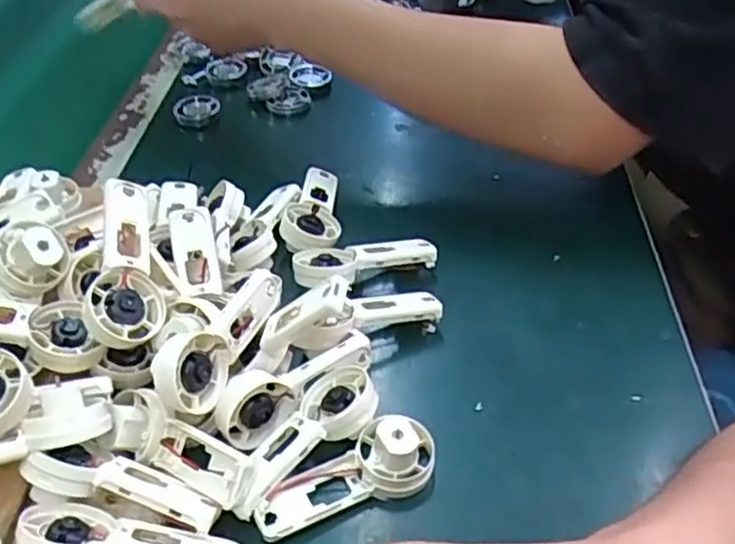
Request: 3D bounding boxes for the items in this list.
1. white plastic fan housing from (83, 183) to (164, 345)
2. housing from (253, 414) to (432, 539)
[{"bbox_3d":[-0.128,-0.006,0.361,0.033,0.025,0.094,-5,69,-3],"label":"white plastic fan housing"},{"bbox_3d":[-0.011,0.097,0.335,0.092,0.029,0.037,-16,45,-14],"label":"housing"}]

